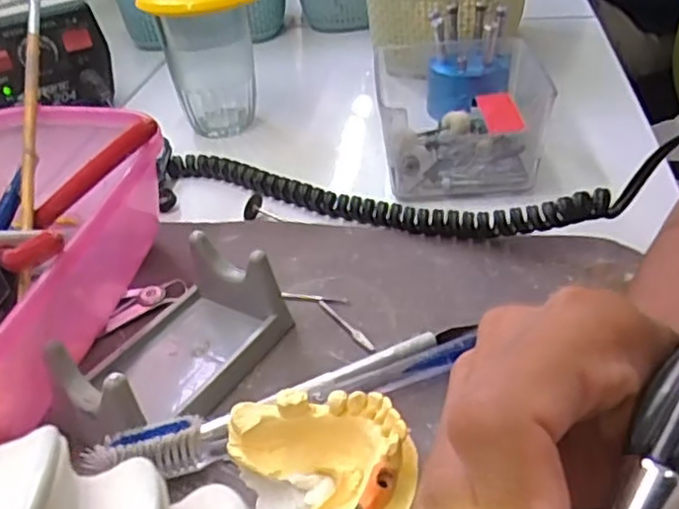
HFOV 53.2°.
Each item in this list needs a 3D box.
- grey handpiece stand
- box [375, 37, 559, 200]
[{"bbox_3d":[-0.070,0.037,0.285,0.056,0.037,0.099,16,42,27],"label":"grey handpiece stand"},{"bbox_3d":[0.072,-0.091,0.424,0.097,0.060,0.113,-5,36,1],"label":"box"}]

